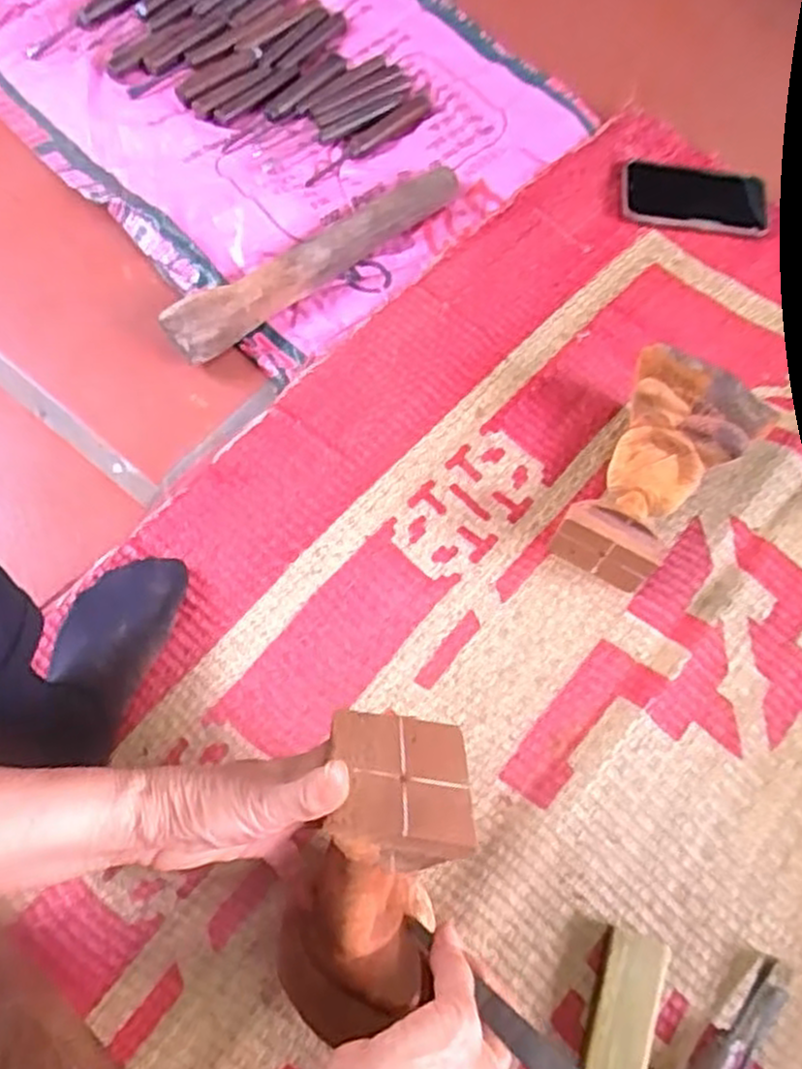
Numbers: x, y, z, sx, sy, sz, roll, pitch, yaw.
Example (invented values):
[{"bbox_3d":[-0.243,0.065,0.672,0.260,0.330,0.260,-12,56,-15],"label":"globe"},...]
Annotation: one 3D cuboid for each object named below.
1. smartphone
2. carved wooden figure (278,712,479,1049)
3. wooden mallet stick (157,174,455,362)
[{"bbox_3d":[0.299,-0.343,0.783,0.146,0.008,0.081,6,69,2],"label":"smartphone"},{"bbox_3d":[-0.018,0.201,0.442,0.084,0.082,0.180,20,116,8],"label":"carved wooden figure"},{"bbox_3d":[-0.081,-0.268,0.732,0.316,0.042,0.046,-38,74,-13],"label":"wooden mallet stick"}]

